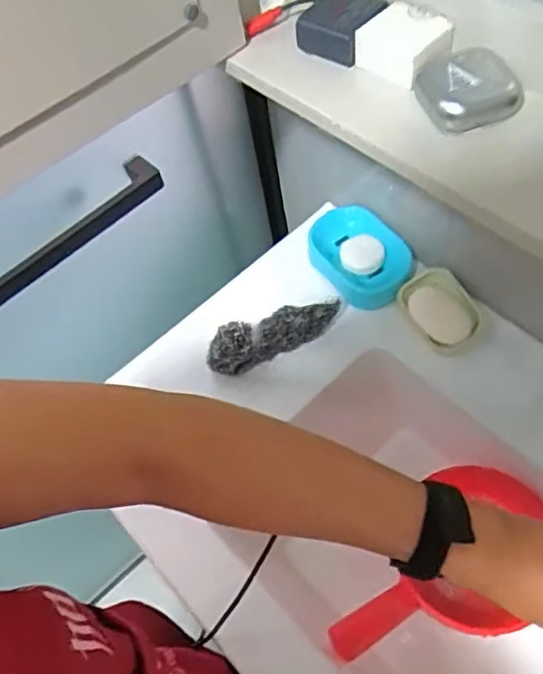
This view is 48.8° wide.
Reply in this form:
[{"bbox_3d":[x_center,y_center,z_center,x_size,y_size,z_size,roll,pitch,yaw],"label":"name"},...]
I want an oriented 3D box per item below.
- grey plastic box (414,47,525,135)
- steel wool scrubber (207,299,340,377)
[{"bbox_3d":[0.154,-0.193,0.478,0.069,0.042,0.059,-16,60,-6],"label":"grey plastic box"},{"bbox_3d":[0.000,-0.005,0.750,0.169,0.046,0.048,-24,61,-10],"label":"steel wool scrubber"}]

